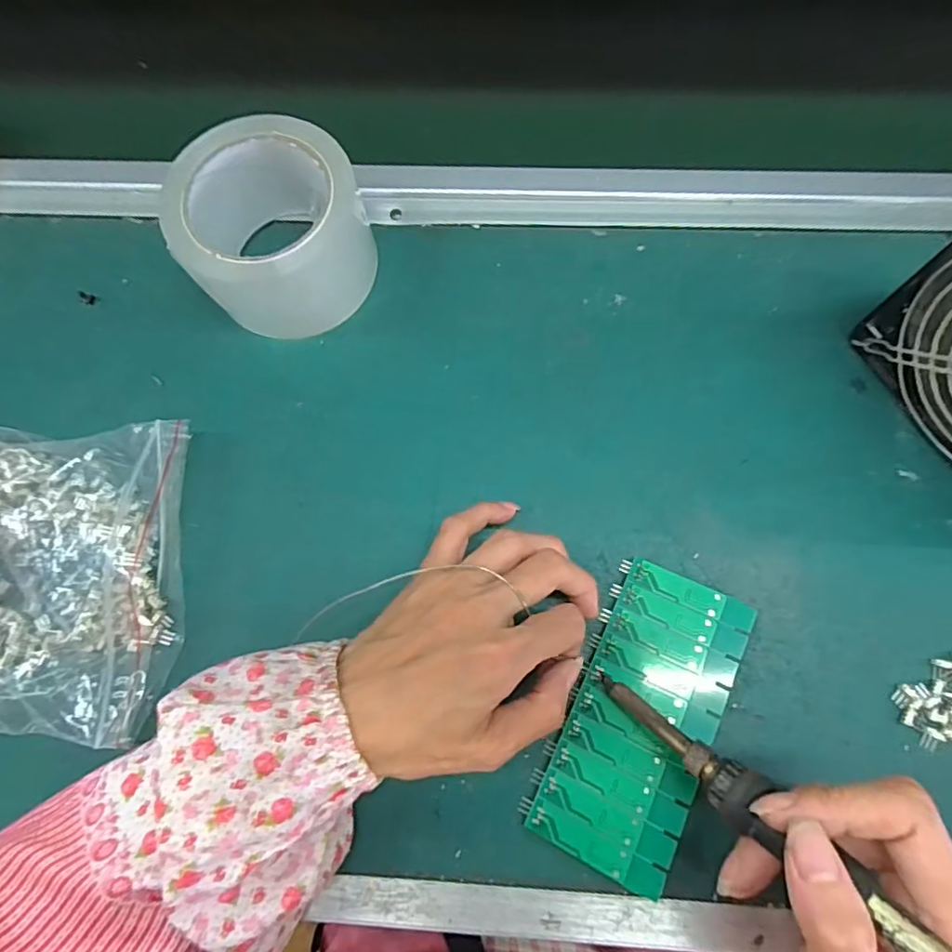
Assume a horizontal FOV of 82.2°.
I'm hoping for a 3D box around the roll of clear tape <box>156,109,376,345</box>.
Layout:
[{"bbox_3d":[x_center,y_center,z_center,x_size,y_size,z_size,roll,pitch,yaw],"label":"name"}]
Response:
[{"bbox_3d":[-0.116,-0.143,0.320,0.102,0.069,0.096,-1,74,2],"label":"roll of clear tape"}]

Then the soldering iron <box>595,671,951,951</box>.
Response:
[{"bbox_3d":[0.119,0.134,0.183,0.017,0.014,0.213,-46,40,-10],"label":"soldering iron"}]

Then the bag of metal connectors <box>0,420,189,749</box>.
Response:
[{"bbox_3d":[-0.277,0.048,0.284,0.236,0.036,0.161,0,74,2],"label":"bag of metal connectors"}]

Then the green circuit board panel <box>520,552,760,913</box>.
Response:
[{"bbox_3d":[0.081,0.115,0.263,0.062,0.008,0.137,25,76,9],"label":"green circuit board panel"}]

